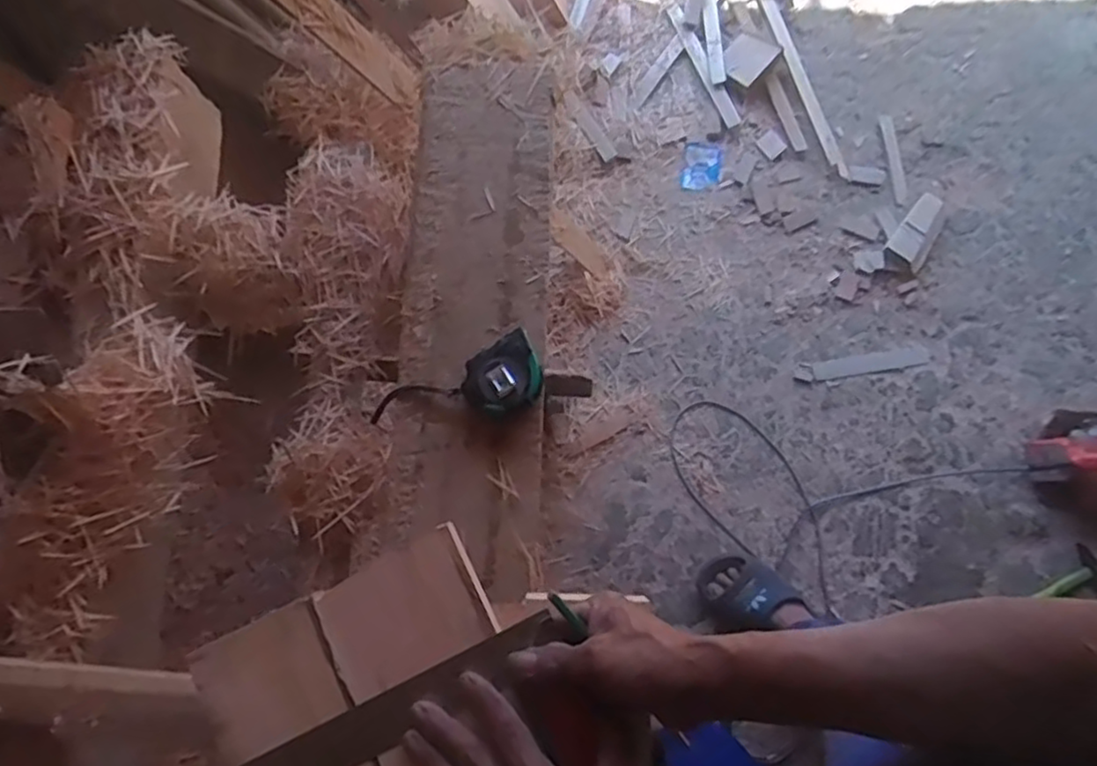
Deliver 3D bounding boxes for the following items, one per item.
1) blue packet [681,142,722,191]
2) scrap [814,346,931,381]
[{"bbox_3d":[0.324,-0.457,1.448,0.079,0.004,0.103,5,80,2],"label":"blue packet"},{"bbox_3d":[0.634,-0.038,1.351,0.225,0.009,0.037,-10,80,0],"label":"scrap"}]

